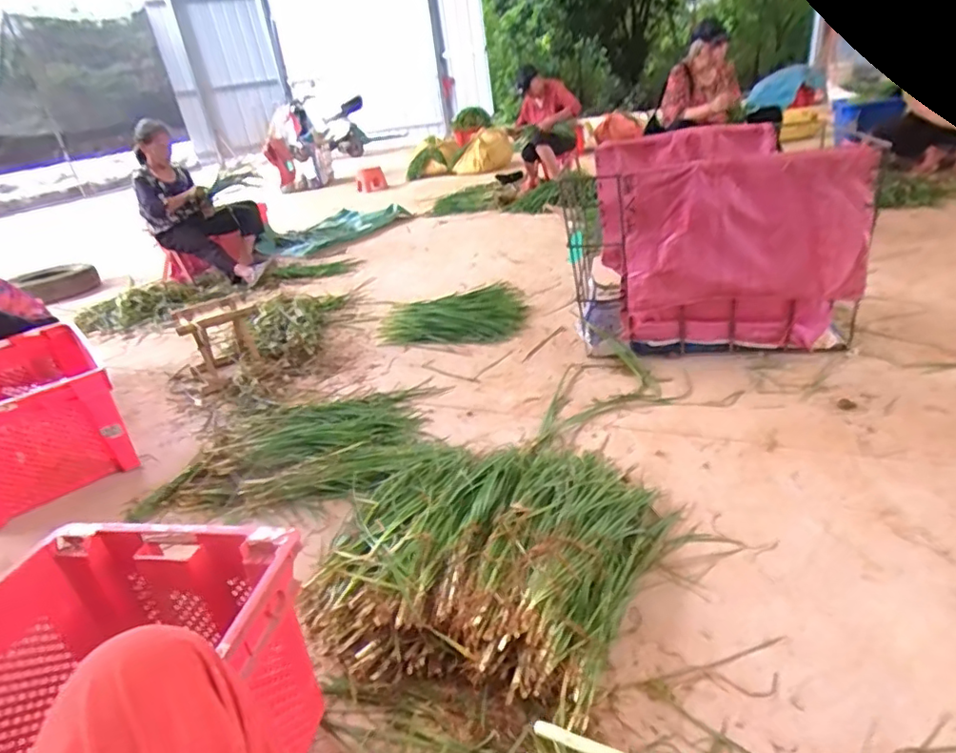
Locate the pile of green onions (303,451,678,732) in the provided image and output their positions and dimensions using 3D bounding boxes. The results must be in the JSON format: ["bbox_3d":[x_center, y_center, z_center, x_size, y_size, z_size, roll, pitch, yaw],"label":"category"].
[{"bbox_3d":[0.017,0.294,1.087,0.597,0.113,0.630,-7,28,4],"label":"pile of green onions"}]

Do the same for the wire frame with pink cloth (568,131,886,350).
[{"bbox_3d":[0.704,-0.431,1.770,0.767,0.546,0.666,-3,28,11],"label":"wire frame with pink cloth"}]

